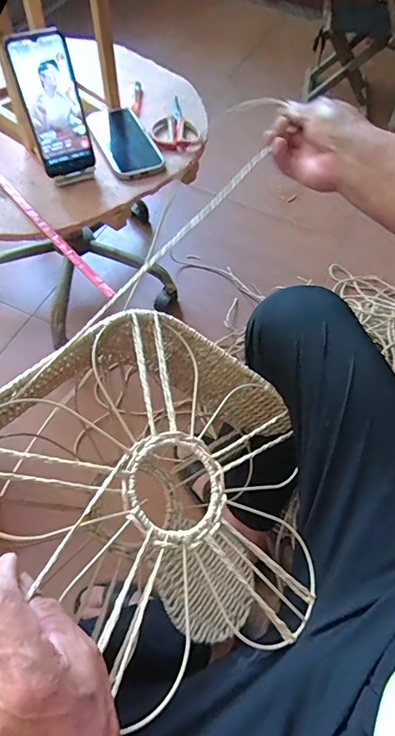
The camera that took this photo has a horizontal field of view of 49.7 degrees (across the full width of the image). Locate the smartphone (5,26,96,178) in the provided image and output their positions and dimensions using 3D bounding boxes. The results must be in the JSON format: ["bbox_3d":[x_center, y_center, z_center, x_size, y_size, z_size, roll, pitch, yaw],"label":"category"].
[{"bbox_3d":[-0.191,-0.349,0.571,0.073,0.164,0.014,-22,43,-14],"label":"smartphone"}]

